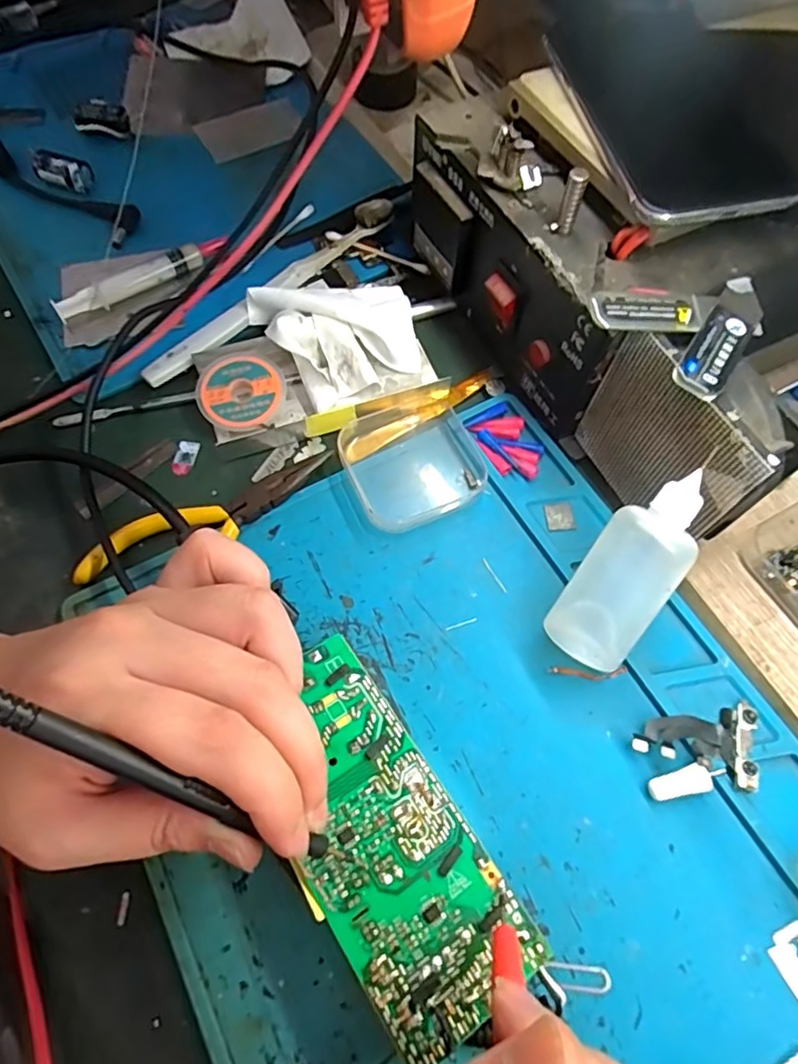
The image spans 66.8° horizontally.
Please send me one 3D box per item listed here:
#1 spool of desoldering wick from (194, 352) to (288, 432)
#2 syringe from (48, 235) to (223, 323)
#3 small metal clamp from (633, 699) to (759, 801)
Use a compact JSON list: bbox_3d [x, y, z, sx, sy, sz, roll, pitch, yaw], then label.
[{"bbox_3d":[-0.082,-0.072,0.319,0.045,0.015,0.044,-1,65,1],"label":"spool of desoldering wick"},{"bbox_3d":[-0.152,-0.152,0.359,0.105,0.016,0.013,-31,68,-14],"label":"syringe"},{"bbox_3d":[0.124,0.090,0.246,0.053,0.009,0.032,-8,64,-4],"label":"small metal clamp"}]

